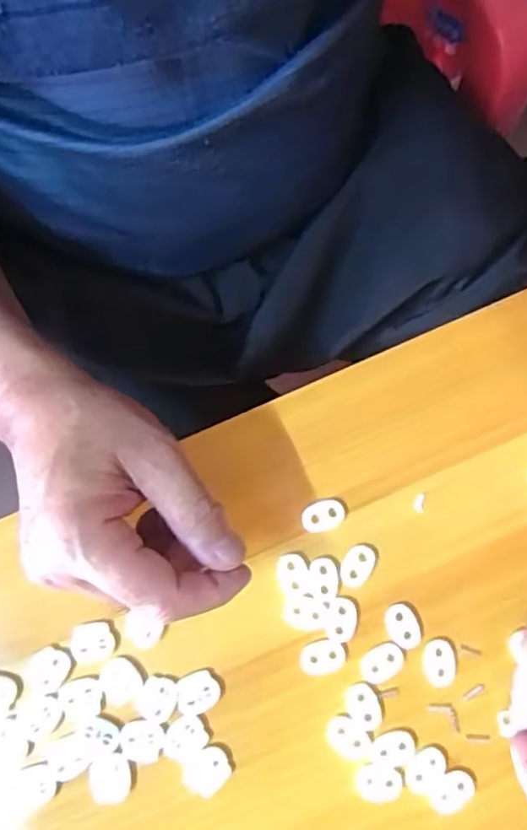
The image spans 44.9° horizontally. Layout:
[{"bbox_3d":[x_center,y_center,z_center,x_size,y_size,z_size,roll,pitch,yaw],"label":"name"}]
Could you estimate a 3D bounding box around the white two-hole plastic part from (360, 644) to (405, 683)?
[{"bbox_3d":[0.063,0.131,0.335,0.024,0.004,0.016,-34,83,-4],"label":"white two-hole plastic part"}]

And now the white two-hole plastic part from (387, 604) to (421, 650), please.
[{"bbox_3d":[0.075,0.112,0.339,0.015,0.004,0.024,-17,82,-2],"label":"white two-hole plastic part"}]

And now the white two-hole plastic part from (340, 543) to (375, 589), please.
[{"bbox_3d":[0.051,0.082,0.344,0.014,0.004,0.024,29,83,5],"label":"white two-hole plastic part"}]

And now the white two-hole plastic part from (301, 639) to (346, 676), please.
[{"bbox_3d":[0.031,0.129,0.337,0.023,0.004,0.017,-8,81,0],"label":"white two-hole plastic part"}]

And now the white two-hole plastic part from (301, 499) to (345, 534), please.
[{"bbox_3d":[0.033,0.055,0.349,0.024,0.004,0.016,-18,82,-2],"label":"white two-hole plastic part"}]

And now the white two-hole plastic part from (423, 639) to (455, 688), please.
[{"bbox_3d":[0.093,0.131,0.336,0.016,0.004,0.024,-4,81,0],"label":"white two-hole plastic part"}]

